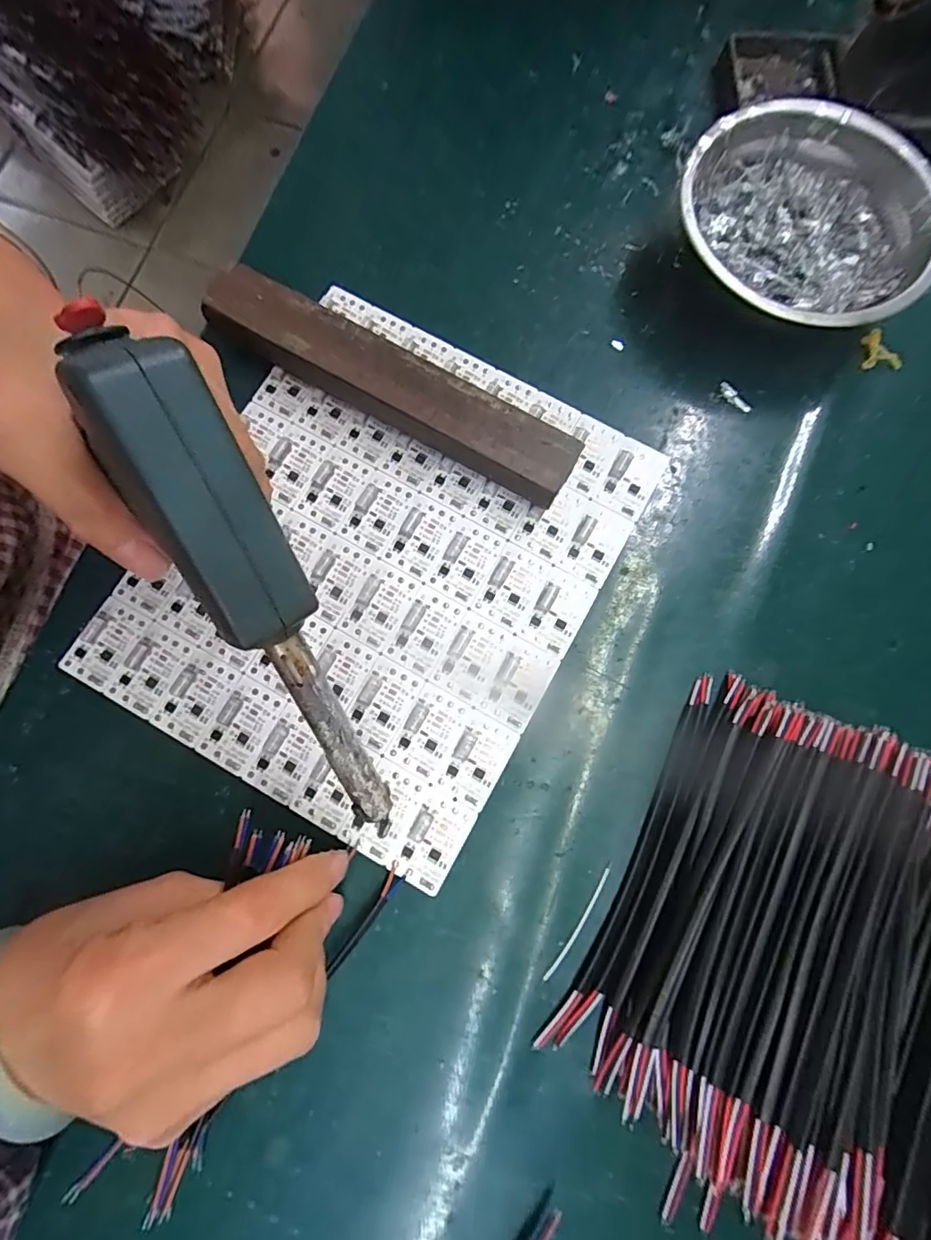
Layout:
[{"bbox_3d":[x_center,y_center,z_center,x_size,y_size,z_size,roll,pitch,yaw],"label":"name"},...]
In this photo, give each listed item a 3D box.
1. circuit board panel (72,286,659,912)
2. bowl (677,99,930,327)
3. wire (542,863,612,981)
[{"bbox_3d":[-0.042,-0.030,0.256,0.199,0.006,0.237,29,80,5],"label":"circuit board panel"},{"bbox_3d":[0.168,-0.195,0.267,0.119,0.043,0.122,0,79,-1],"label":"bowl"},{"bbox_3d":[0.050,0.132,0.228,0.004,0.004,0.055,34,81,5],"label":"wire"}]

